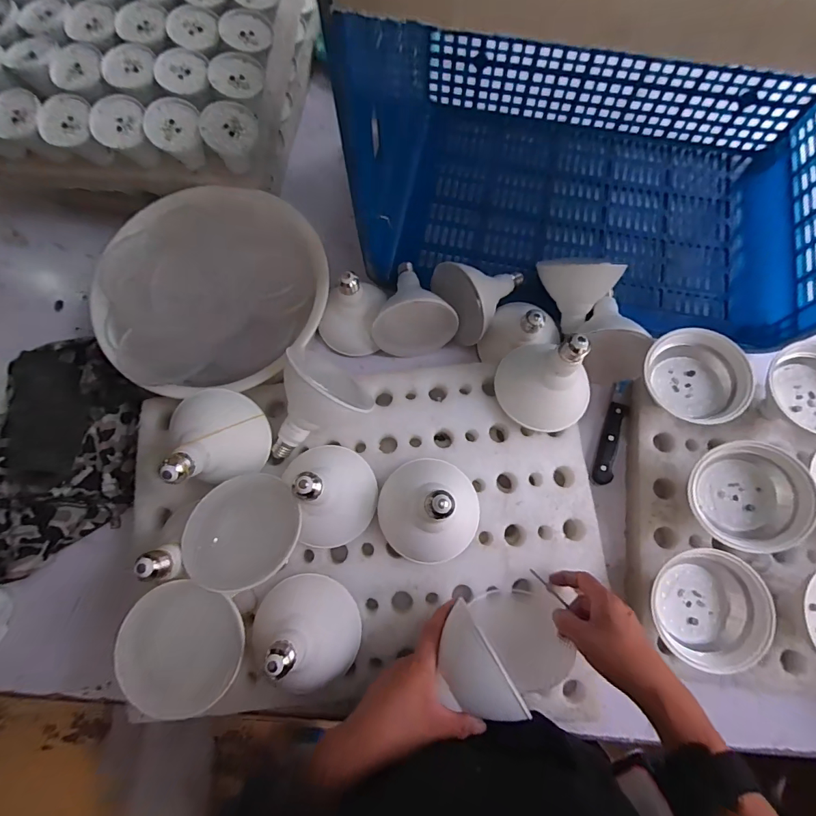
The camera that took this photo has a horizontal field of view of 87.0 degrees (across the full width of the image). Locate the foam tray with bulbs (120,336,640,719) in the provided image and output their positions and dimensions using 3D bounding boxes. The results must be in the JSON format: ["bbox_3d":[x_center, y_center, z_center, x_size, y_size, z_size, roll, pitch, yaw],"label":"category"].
[{"bbox_3d":[-0.043,0.121,0.468,0.527,0.151,0.384,2,77,2],"label":"foam tray with bulbs"}]

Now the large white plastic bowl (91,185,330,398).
[{"bbox_3d":[-0.245,-0.138,0.538,0.281,0.086,0.248,-4,76,0],"label":"large white plastic bowl"}]

